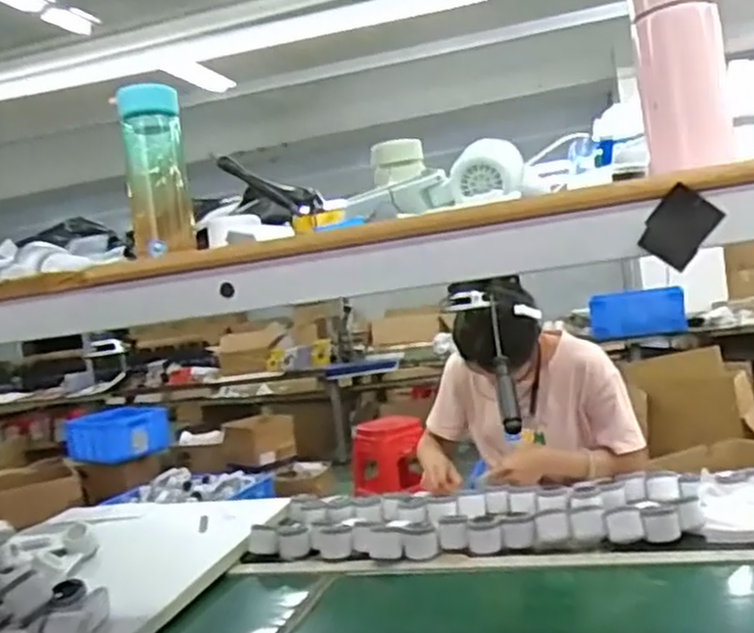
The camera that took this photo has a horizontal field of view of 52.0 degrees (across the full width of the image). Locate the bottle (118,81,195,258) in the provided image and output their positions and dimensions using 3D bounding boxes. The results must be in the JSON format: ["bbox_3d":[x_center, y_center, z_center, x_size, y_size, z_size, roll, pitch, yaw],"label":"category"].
[{"bbox_3d":[-0.236,-0.155,0.829,0.066,0.169,0.053,-9,3,-17],"label":"bottle"}]

